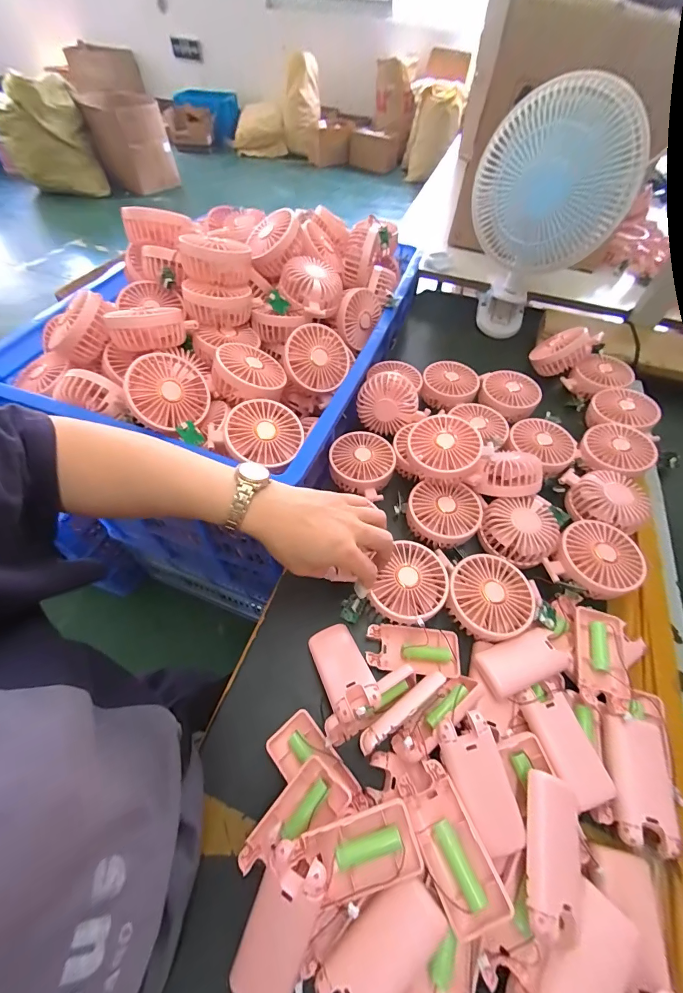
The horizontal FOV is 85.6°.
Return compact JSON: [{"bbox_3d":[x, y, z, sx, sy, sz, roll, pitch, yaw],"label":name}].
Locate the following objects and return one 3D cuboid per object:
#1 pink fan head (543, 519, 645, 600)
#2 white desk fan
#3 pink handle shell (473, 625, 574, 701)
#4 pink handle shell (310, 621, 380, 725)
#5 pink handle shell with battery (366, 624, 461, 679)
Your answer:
[{"bbox_3d":[0.295,0.072,0.428,0.084,0.032,0.094,35,61,20],"label":"pink fan head"},{"bbox_3d":[0.304,-0.416,0.590,0.208,0.324,0.118,16,56,9],"label":"white desk fan"},{"bbox_3d":[0.181,0.162,0.365,0.087,0.011,0.044,-16,57,-13],"label":"pink handle shell"},{"bbox_3d":[0.000,0.162,0.350,0.043,0.010,0.093,-19,30,-14],"label":"pink handle shell"},{"bbox_3d":[0.075,0.162,0.392,0.094,0.017,0.046,4,55,1],"label":"pink handle shell with battery"}]

